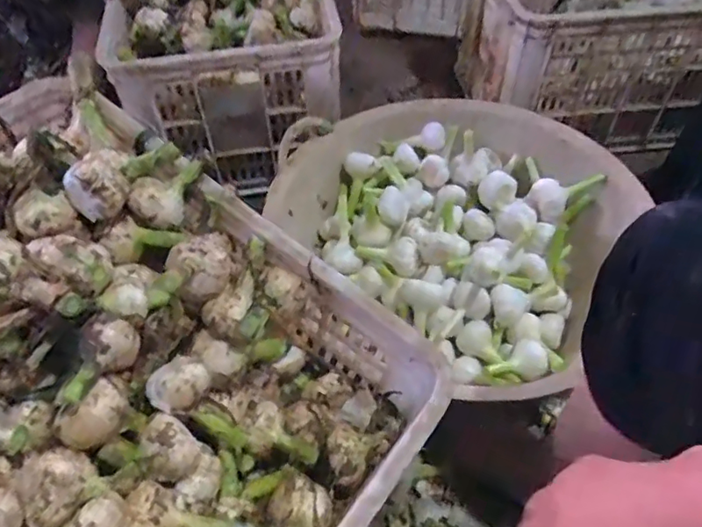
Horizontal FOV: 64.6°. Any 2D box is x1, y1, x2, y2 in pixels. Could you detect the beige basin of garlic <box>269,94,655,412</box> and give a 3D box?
[{"bbox_3d":[0.128,-0.061,0.817,0.463,0.149,0.447,27,57,19],"label":"beige basin of garlic"}]

